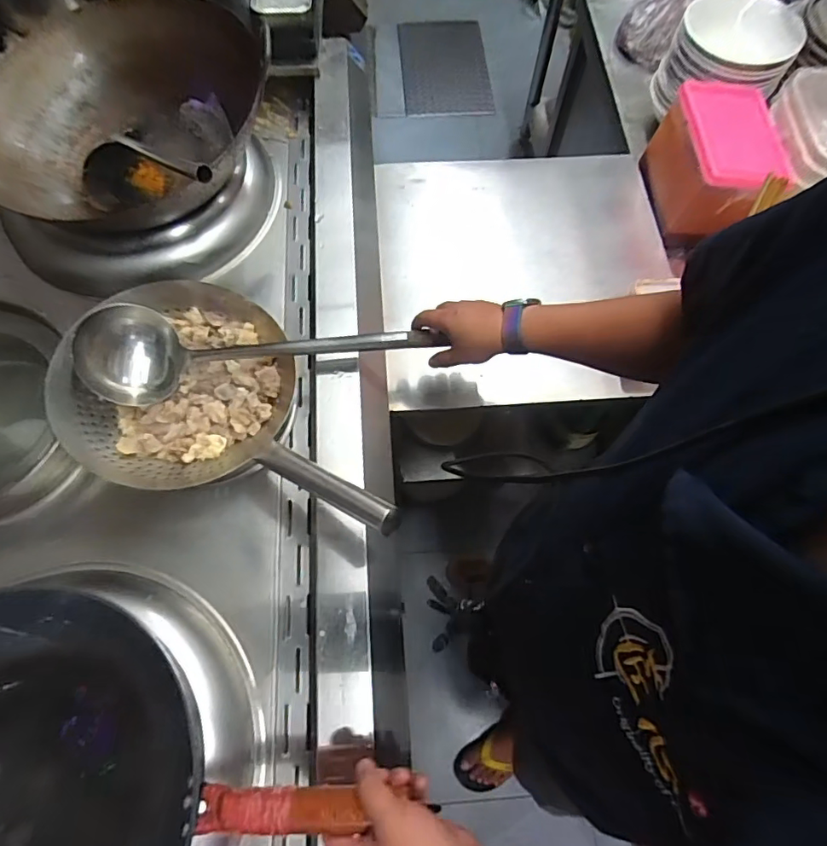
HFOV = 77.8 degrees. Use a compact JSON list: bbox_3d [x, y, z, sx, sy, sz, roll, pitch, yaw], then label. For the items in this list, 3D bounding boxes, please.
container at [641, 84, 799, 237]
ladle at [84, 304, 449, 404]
[{"bbox_3d":[0.496,-0.435,0.864,0.155,0.151,0.218,4,68,1],"label":"container"},{"bbox_3d":[-0.190,-0.094,0.679,0.441,0.073,0.120,-1,68,-7],"label":"ladle"}]

